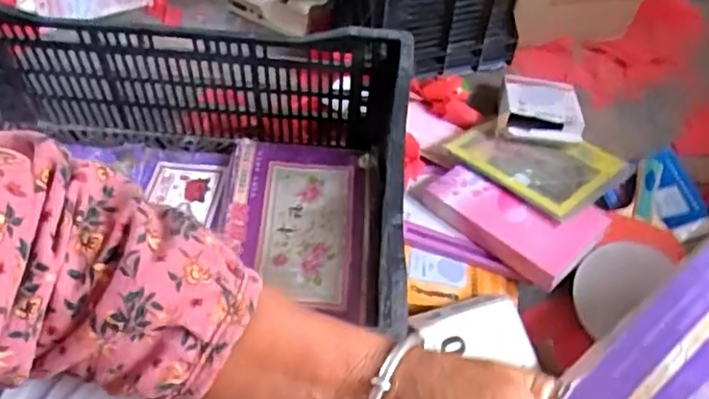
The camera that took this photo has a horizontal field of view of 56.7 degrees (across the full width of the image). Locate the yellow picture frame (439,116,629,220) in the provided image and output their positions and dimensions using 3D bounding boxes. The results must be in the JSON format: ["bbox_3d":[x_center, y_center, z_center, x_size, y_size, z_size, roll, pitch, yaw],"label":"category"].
[{"bbox_3d":[0.253,-0.058,0.905,0.196,0.019,0.165,36,49,29],"label":"yellow picture frame"}]

